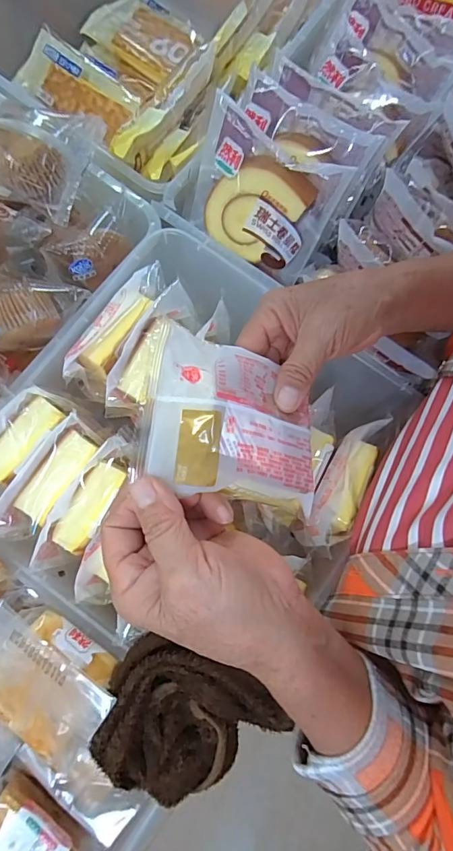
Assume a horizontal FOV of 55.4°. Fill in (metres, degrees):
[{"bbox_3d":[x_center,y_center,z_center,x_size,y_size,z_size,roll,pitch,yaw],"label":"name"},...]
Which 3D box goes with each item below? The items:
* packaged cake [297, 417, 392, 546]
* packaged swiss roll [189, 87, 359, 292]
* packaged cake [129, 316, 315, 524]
[{"bbox_3d":[0.090,0.043,0.326,0.032,0.028,0.103,25,80,3],"label":"packaged cake"},{"bbox_3d":[0.028,-0.193,0.368,0.117,0.102,0.026,28,45,-2],"label":"packaged swiss roll"},{"bbox_3d":[0.002,-0.003,0.254,0.100,0.032,0.094,15,60,-30],"label":"packaged cake"}]

